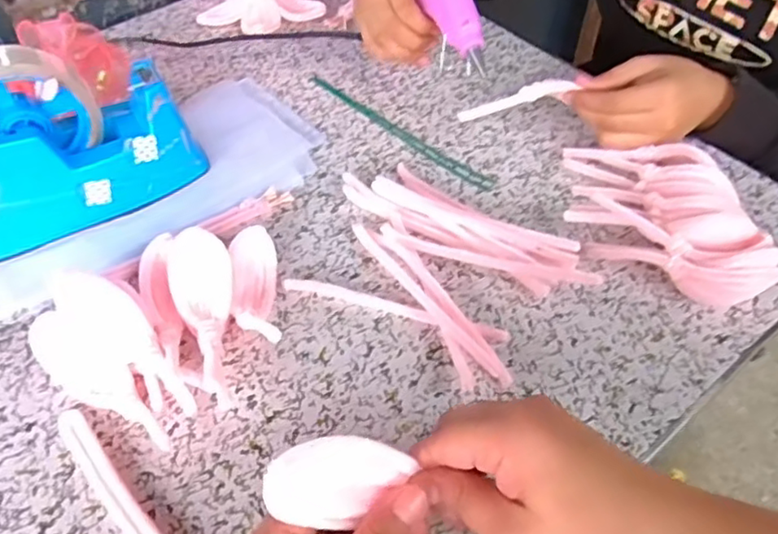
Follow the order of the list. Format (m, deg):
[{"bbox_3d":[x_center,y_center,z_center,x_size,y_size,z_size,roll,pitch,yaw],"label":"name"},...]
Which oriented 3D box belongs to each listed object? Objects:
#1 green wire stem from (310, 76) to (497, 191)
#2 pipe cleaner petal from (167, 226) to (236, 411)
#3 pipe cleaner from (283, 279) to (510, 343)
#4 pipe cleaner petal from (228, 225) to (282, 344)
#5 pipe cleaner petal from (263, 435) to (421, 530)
[{"bbox_3d":[0.004,-0.111,0.511,0.196,0.004,0.016,35,60,26],"label":"green wire stem"},{"bbox_3d":[-0.106,0.030,0.374,0.036,0.022,0.109,-13,67,-9],"label":"pipe cleaner petal"},{"bbox_3d":[0.003,0.026,0.395,0.142,0.008,0.013,14,53,13],"label":"pipe cleaner"},{"bbox_3d":[-0.083,0.012,0.395,0.026,0.032,0.074,-9,51,-6],"label":"pipe cleaner petal"},{"bbox_3d":[-0.021,0.079,0.239,0.062,0.034,0.013,11,2,-37],"label":"pipe cleaner petal"}]

